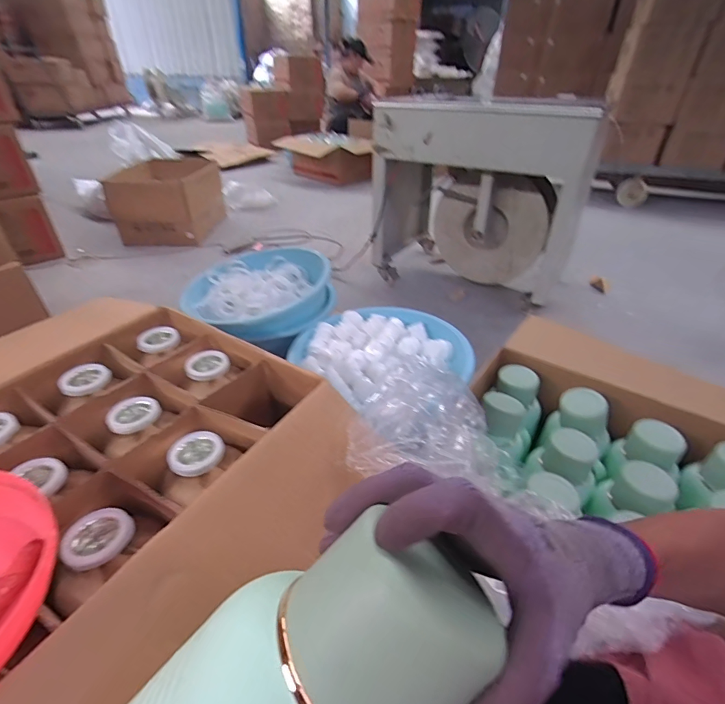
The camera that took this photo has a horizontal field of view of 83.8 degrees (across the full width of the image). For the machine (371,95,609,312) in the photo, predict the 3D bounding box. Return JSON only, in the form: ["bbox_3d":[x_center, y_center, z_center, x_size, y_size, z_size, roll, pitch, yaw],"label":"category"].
[{"bbox_3d":[0.464,-0.609,1.684,0.791,0.749,0.543,28,44,32],"label":"machine"}]

